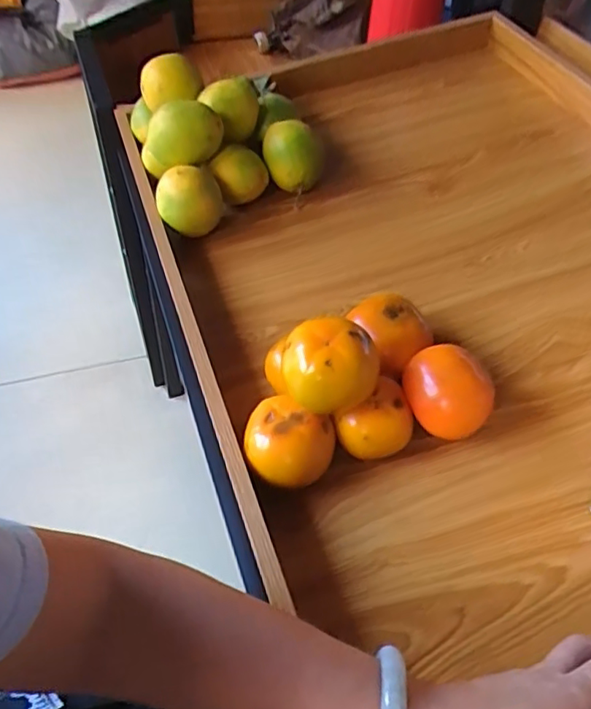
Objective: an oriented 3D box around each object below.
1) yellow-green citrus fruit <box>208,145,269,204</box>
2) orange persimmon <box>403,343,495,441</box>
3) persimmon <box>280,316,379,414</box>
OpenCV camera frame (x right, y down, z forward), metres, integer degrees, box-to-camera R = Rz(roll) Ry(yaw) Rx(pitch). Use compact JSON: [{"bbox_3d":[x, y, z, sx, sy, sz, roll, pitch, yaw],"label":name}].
[{"bbox_3d":[-0.077,-0.241,0.777,0.076,0.074,0.060,-6,49,-9],"label":"yellow-green citrus fruit"},{"bbox_3d":[0.135,0.035,0.513,0.066,0.070,0.073,-29,56,-26],"label":"orange persimmon"},{"bbox_3d":[0.031,0.005,0.505,0.083,0.057,0.069,11,49,6],"label":"persimmon"}]

